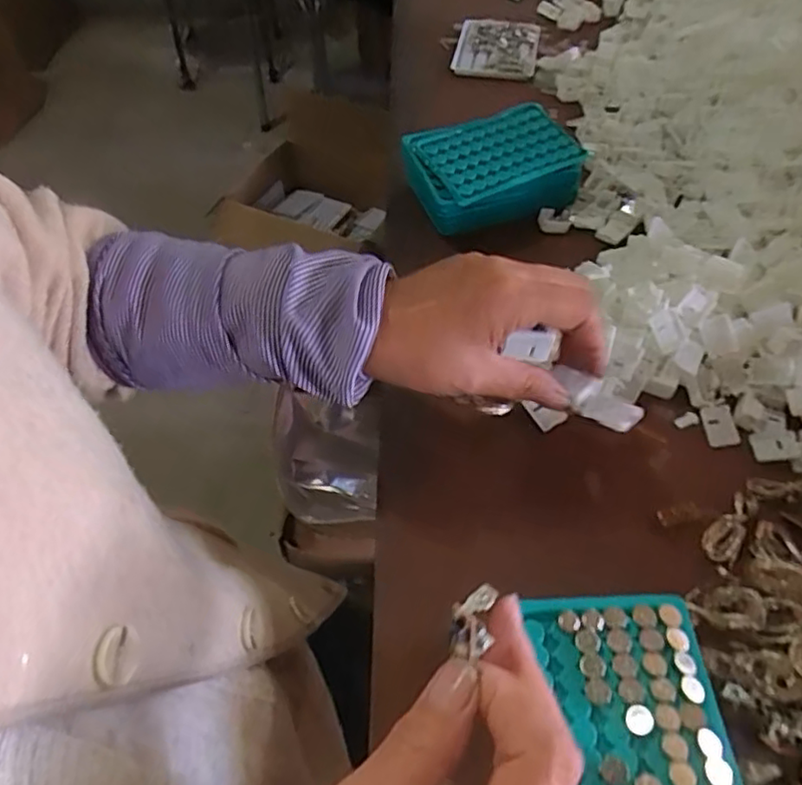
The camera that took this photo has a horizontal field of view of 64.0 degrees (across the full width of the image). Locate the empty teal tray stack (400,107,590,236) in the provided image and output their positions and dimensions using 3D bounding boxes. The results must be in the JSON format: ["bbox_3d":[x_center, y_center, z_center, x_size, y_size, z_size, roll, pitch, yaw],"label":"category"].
[{"bbox_3d":[0.078,-0.198,0.564,0.136,0.048,0.101,-18,53,-13],"label":"empty teal tray stack"}]

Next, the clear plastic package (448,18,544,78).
[{"bbox_3d":[0.114,-0.412,0.765,0.096,0.012,0.125,9,52,8],"label":"clear plastic package"}]

